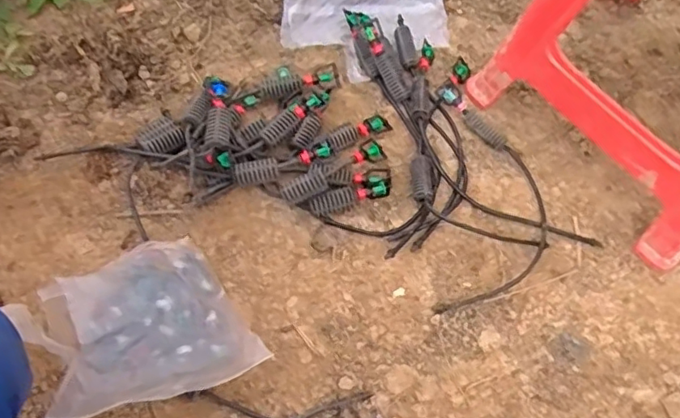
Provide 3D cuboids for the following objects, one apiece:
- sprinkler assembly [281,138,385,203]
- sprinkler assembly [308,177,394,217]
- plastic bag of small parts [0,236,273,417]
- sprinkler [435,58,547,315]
[{"bbox_3d":[-0.006,-0.049,0.752,0.151,0.030,0.032,-31,70,-17],"label":"sprinkler assembly"},{"bbox_3d":[0.018,-0.016,0.752,0.116,0.027,0.023,-21,67,-13],"label":"sprinkler assembly"},{"bbox_3d":[-0.221,0.130,0.617,0.219,0.123,0.187,-29,69,-16],"label":"plastic bag of small parts"},{"bbox_3d":[0.202,-0.038,0.773,0.148,0.041,0.361,5,64,-1],"label":"sprinkler"}]

